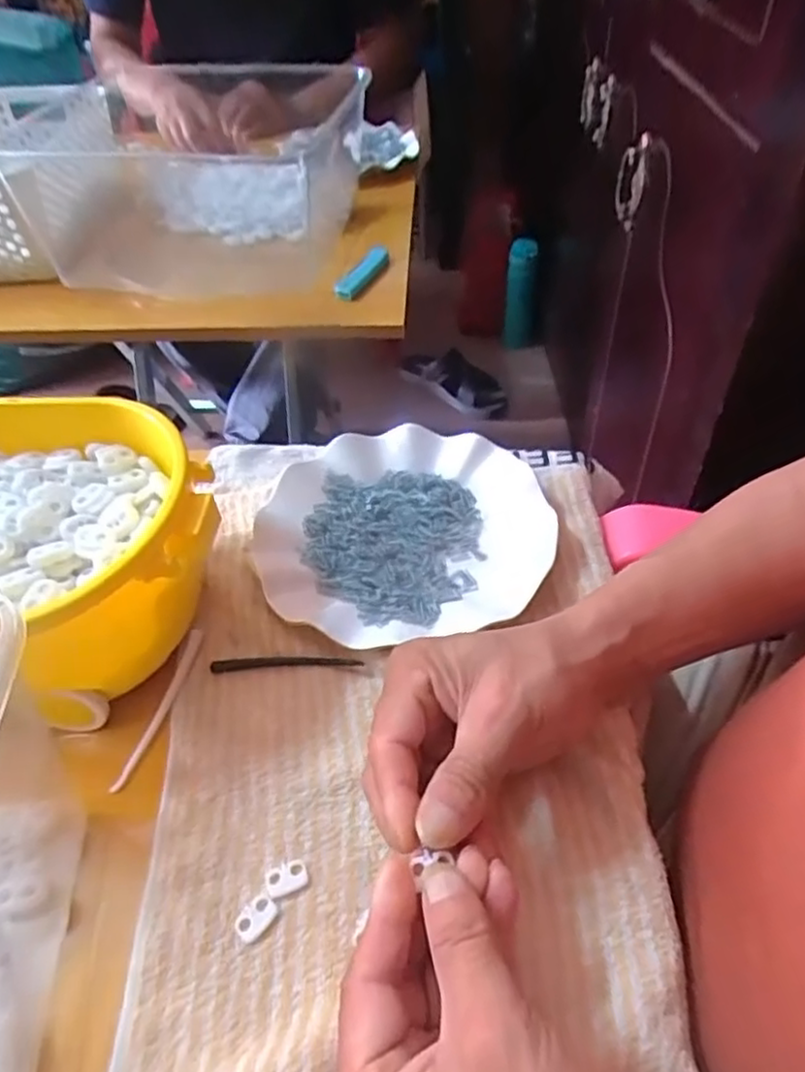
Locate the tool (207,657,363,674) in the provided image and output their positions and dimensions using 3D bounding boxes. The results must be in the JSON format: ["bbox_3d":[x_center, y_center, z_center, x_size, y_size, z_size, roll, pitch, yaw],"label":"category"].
[{"bbox_3d":[-0.065,0.071,0.386,0.085,0.008,0.009,-1,46,3],"label":"tool"}]

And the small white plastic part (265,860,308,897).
[{"bbox_3d":[-0.052,0.154,0.311,0.018,0.004,0.013,-19,48,-14],"label":"small white plastic part"}]

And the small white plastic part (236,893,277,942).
[{"bbox_3d":[-0.064,0.166,0.301,0.013,0.004,0.019,34,57,30],"label":"small white plastic part"}]

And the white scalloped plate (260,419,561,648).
[{"bbox_3d":[0.000,-0.008,0.445,0.178,0.021,0.175,-2,46,2],"label":"white scalloped plate"}]

